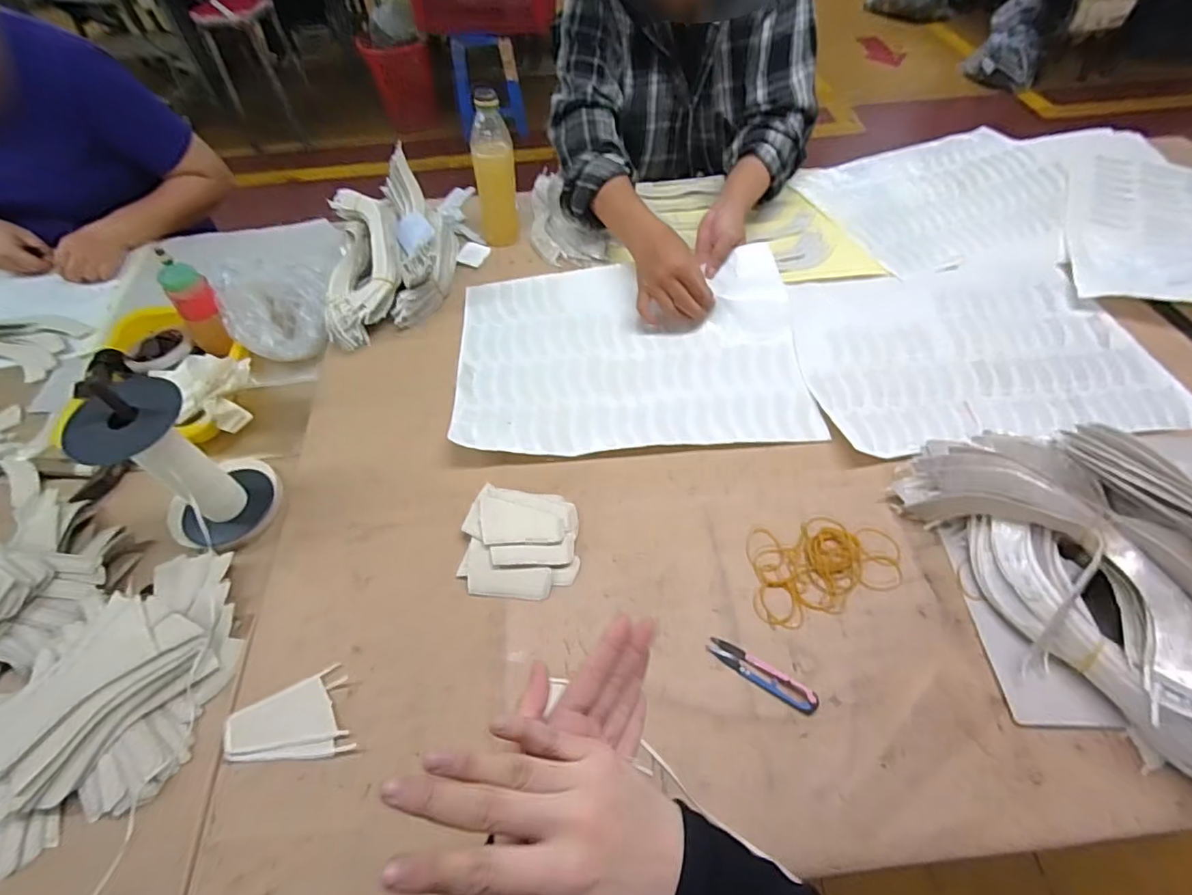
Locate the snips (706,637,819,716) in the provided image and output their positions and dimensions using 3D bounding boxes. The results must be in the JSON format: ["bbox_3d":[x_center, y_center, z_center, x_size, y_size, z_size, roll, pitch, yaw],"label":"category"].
[{"bbox_3d":[0.147,0.201,0.486,0.100,0.010,0.022,28,60,19],"label":"snips"}]

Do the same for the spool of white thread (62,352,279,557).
[{"bbox_3d":[-0.415,0.010,0.538,0.088,0.221,0.110,30,61,20],"label":"spool of white thread"}]

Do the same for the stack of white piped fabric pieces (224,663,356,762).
[{"bbox_3d":[-0.266,0.239,0.473,0.097,0.010,0.068,-15,56,-9],"label":"stack of white piped fabric pieces"}]

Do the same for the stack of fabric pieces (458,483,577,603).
[{"bbox_3d":[-0.077,0.095,0.561,0.113,0.024,0.111,2,56,3],"label":"stack of fabric pieces"}]

